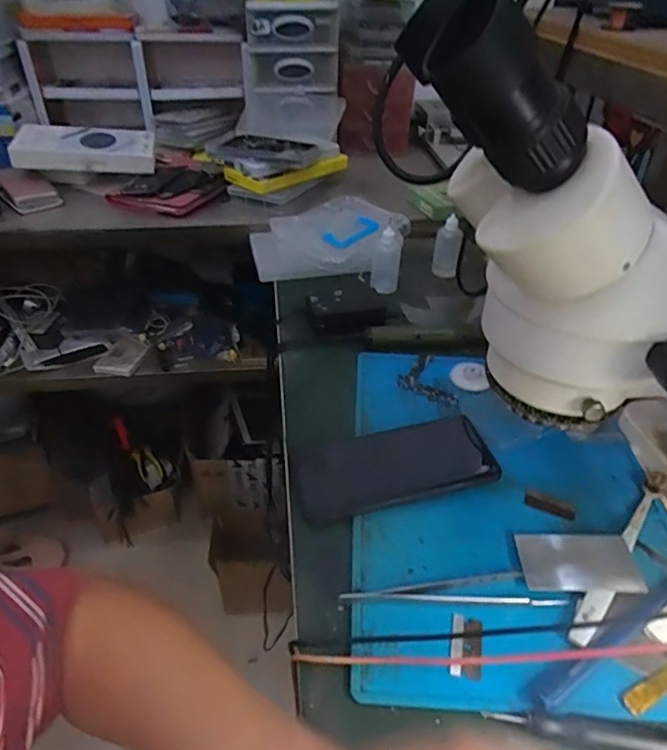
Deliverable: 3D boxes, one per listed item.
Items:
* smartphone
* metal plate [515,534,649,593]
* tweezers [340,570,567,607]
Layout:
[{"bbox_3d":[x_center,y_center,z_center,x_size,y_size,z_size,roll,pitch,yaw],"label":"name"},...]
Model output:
[{"bbox_3d":[0.051,0.077,0.457,0.167,0.010,0.079,-9,40,-13],"label":"smartphone"},{"bbox_3d":[0.176,0.136,0.387,0.079,0.006,0.043,-2,48,5],"label":"metal plate"},{"bbox_3d":[0.082,0.148,0.373,0.148,0.007,0.025,2,39,1],"label":"tweezers"}]

